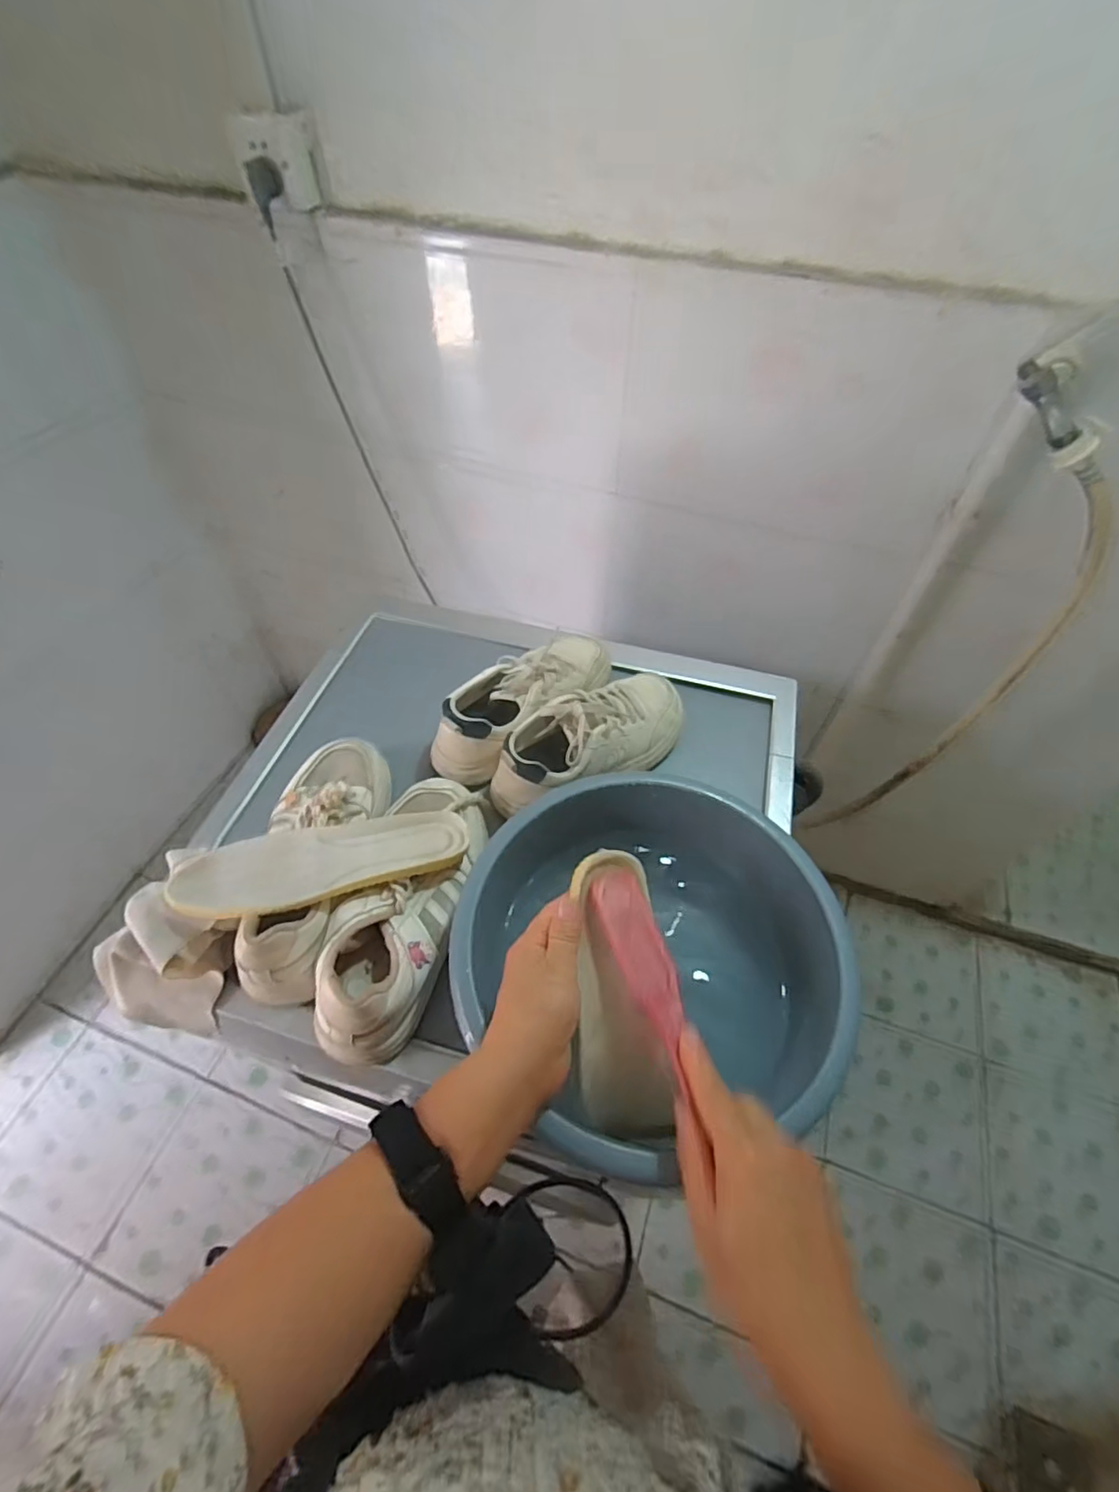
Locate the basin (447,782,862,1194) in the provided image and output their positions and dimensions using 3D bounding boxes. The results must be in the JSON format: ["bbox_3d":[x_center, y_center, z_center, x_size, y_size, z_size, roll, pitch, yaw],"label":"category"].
[{"bbox_3d":[0.066,0.173,0.504,0.297,0.124,0.272,-20,56,-15],"label":"basin"}]

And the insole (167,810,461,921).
[{"bbox_3d":[-0.200,0.099,0.515,0.234,0.025,0.076,-9,57,-9],"label":"insole"}]

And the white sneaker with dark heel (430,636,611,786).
[{"bbox_3d":[-0.037,-0.059,0.672,0.078,0.085,0.245,38,61,24],"label":"white sneaker with dark heel"}]

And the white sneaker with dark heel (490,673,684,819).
[{"bbox_3d":[0.036,-0.011,0.646,0.242,0.083,0.088,-28,59,-20],"label":"white sneaker with dark heel"}]

